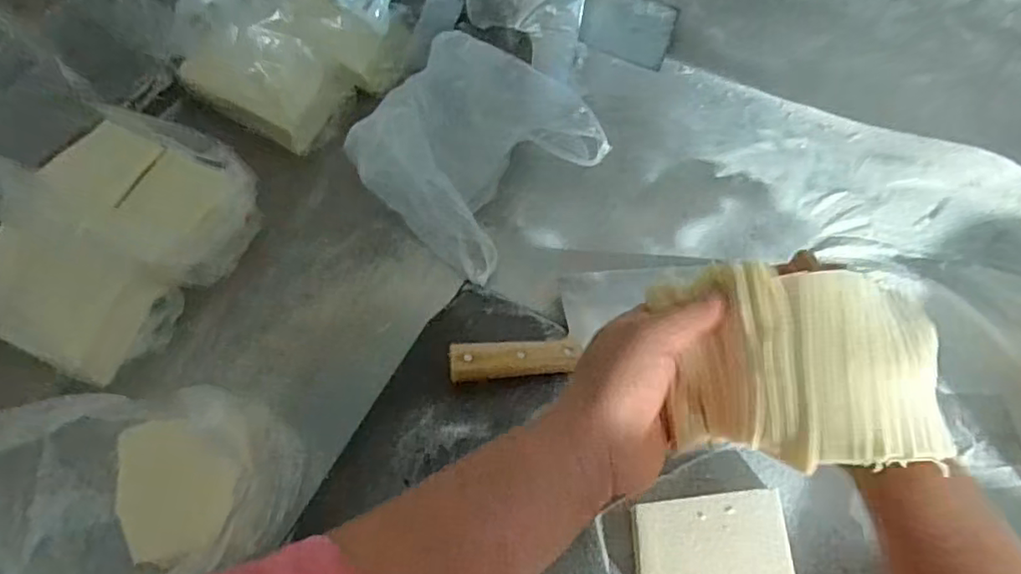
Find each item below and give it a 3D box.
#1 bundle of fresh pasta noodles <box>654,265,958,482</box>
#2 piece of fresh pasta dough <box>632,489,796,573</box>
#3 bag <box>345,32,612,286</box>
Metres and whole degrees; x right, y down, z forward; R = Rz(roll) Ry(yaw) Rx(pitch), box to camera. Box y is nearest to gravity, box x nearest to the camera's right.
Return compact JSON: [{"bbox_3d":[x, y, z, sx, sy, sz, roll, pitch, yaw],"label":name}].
[{"bbox_3d":[0.146,0.044,0.317,0.119,0.064,0.094,6,62,5],"label":"bundle of fresh pasta noodles"},{"bbox_3d":[0.152,0.200,0.478,0.112,0.024,0.079,-1,61,2],"label":"piece of fresh pasta dough"},{"bbox_3d":[-0.039,-0.151,0.659,0.224,0.064,0.220,39,69,20],"label":"bag"}]

